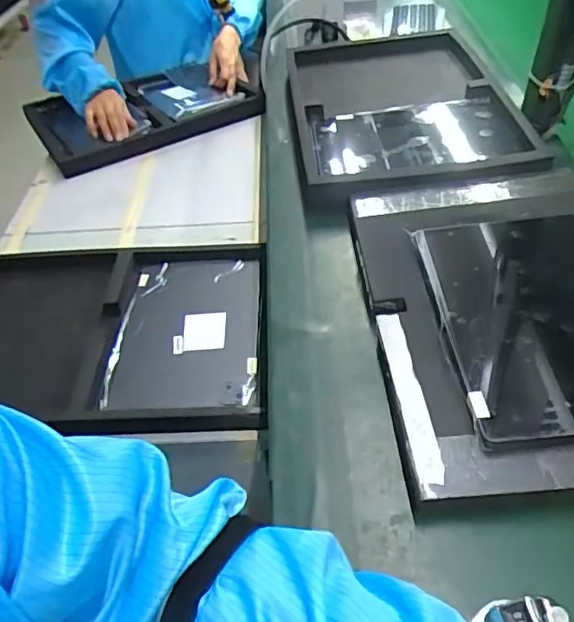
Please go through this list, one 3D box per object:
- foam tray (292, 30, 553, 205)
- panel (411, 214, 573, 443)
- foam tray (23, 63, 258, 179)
[{"bbox_3d":[0.158,-0.300,0.840,0.305,0.043,0.449,-5,46,0],"label":"foam tray"},{"bbox_3d":[0.222,-0.003,0.505,0.166,0.017,0.252,-5,43,0],"label":"panel"},{"bbox_3d":[-0.285,-0.394,1.132,0.403,0.052,0.287,-26,49,-19],"label":"foam tray"}]

